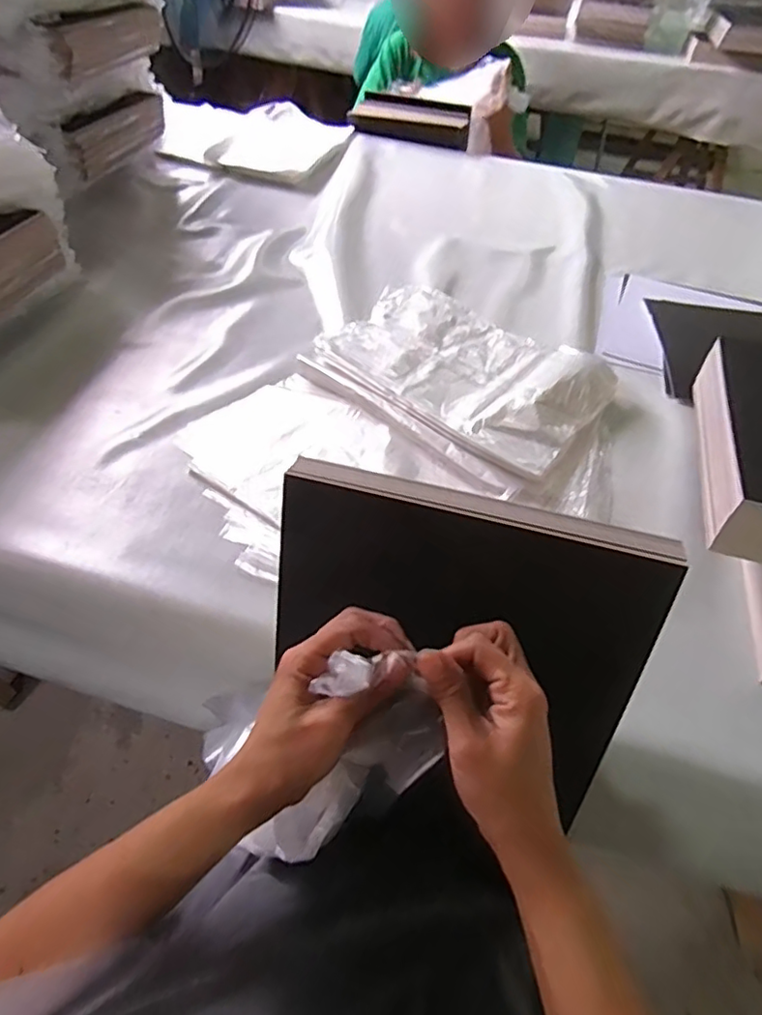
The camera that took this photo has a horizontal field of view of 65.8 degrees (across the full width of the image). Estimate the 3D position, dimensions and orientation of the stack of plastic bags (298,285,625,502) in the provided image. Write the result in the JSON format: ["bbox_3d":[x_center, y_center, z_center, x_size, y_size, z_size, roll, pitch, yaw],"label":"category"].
[{"bbox_3d":[0.100,-0.164,0.729,0.349,0.036,0.255,37,56,24],"label":"stack of plastic bags"}]

